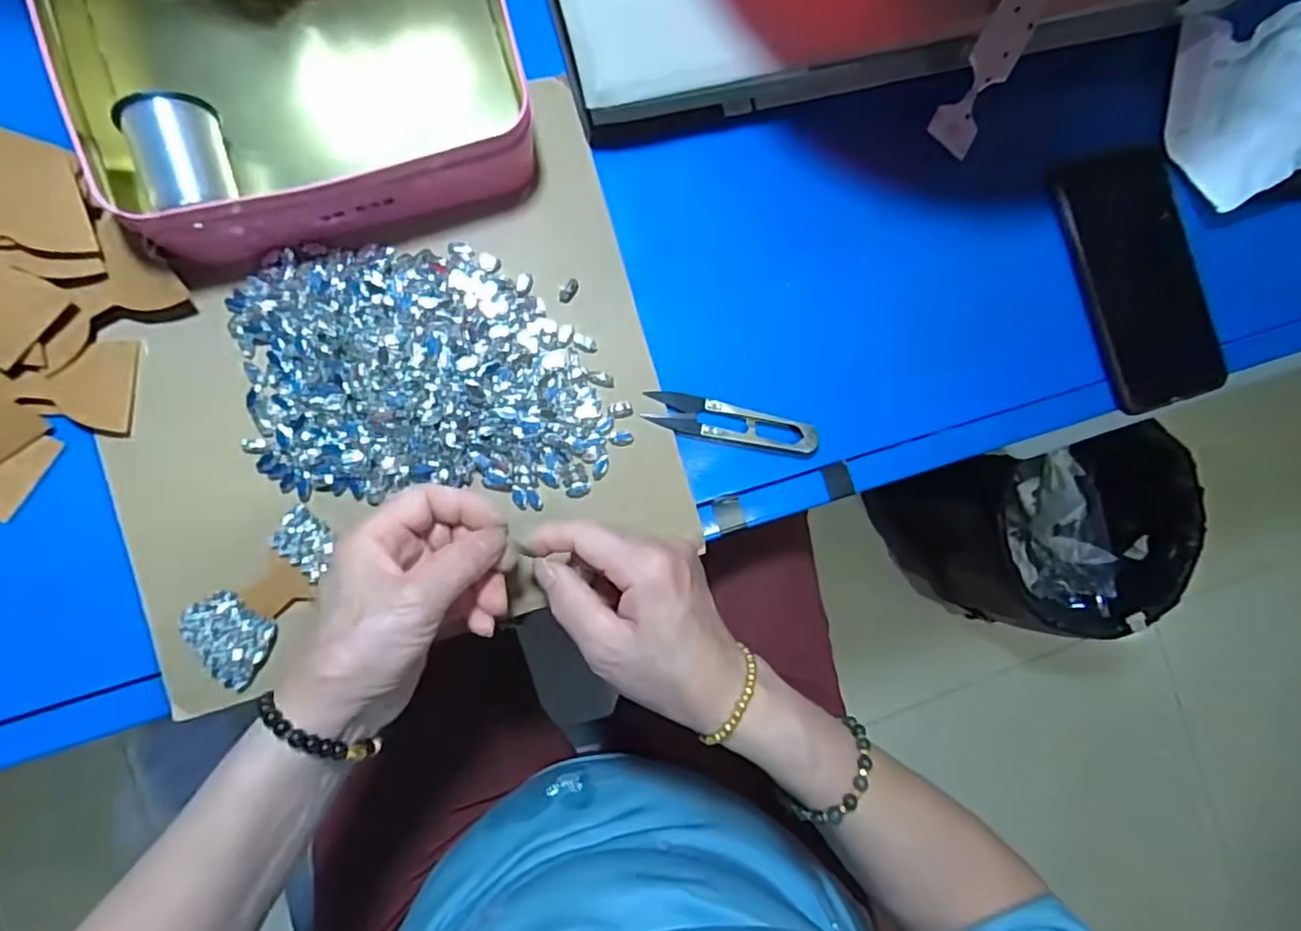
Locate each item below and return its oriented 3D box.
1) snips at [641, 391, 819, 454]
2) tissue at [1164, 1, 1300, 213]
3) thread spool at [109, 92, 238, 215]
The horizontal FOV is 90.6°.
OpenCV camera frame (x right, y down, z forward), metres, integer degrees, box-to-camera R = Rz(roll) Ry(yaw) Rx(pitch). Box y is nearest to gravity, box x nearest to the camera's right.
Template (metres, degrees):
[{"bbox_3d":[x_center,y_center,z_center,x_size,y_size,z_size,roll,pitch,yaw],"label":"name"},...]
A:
[{"bbox_3d":[0.047,-0.024,0.369,0.100,0.005,0.022,11,86,-8],"label":"snips"},{"bbox_3d":[0.416,-0.243,0.417,0.167,0.028,0.121,-16,90,-9],"label":"tissue"},{"bbox_3d":[-0.225,-0.147,0.317,0.038,0.039,0.055,-22,91,-9],"label":"thread spool"}]

